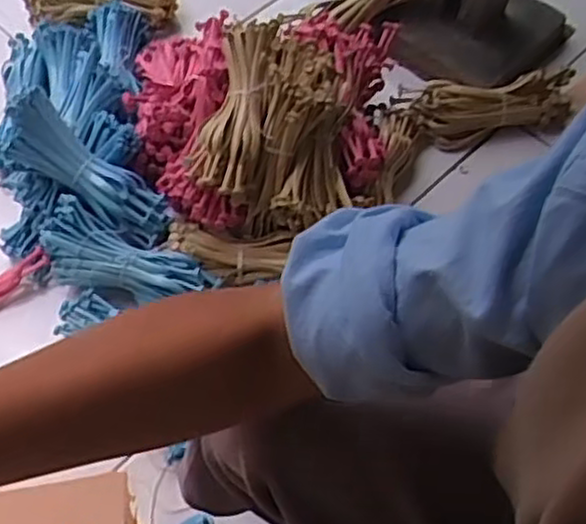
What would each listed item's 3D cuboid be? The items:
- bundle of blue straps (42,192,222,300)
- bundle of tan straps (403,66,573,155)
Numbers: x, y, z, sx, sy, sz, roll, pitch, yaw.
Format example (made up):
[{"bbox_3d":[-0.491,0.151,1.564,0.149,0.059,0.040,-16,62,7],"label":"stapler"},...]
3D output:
[{"bbox_3d":[-0.190,-0.002,0.841,0.206,0.056,0.074,19,62,11],"label":"bundle of blue straps"},{"bbox_3d":[0.258,-0.204,0.987,0.220,0.053,0.074,-12,61,-6],"label":"bundle of tan straps"}]

